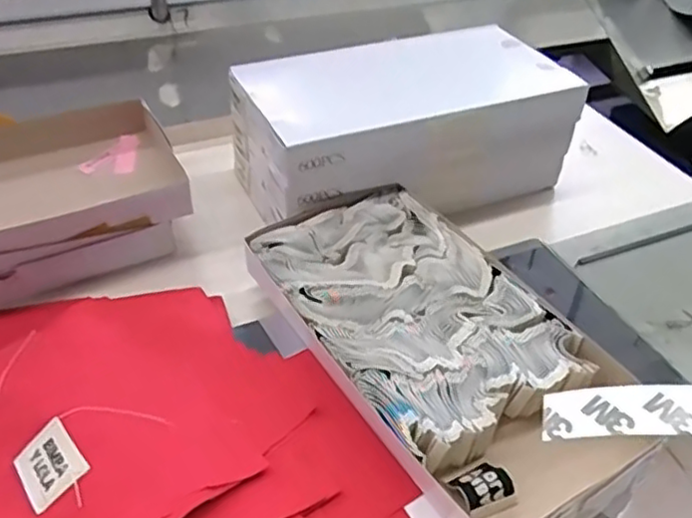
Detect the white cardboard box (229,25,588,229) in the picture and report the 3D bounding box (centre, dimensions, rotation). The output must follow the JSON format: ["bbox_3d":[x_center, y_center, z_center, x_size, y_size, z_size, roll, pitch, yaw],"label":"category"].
[{"bbox_3d":[0.058,-0.137,0.671,0.319,0.112,0.175,-15,45,-19],"label":"white cardboard box"}]

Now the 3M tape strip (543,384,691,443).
[{"bbox_3d":[0.083,0.042,0.179,0.057,0.006,0.015,-5,52,19],"label":"3M tape strip"}]

